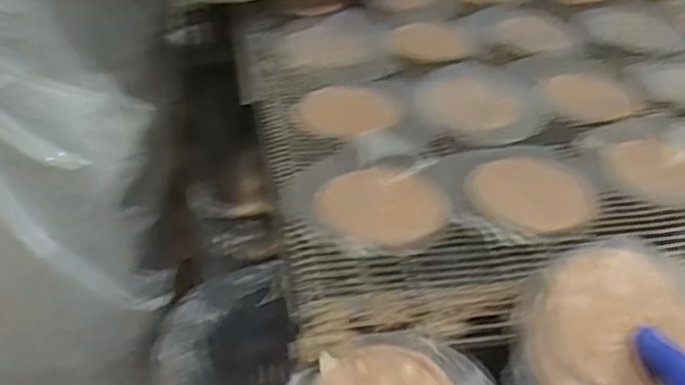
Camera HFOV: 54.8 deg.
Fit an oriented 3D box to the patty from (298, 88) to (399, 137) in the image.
[{"bbox_3d":[0.003,-0.072,0.581,0.080,0.005,0.085,1,32,0],"label":"patty"}]

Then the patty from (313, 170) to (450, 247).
[{"bbox_3d":[0.027,0.009,0.462,0.090,0.012,0.071,2,32,2],"label":"patty"}]

